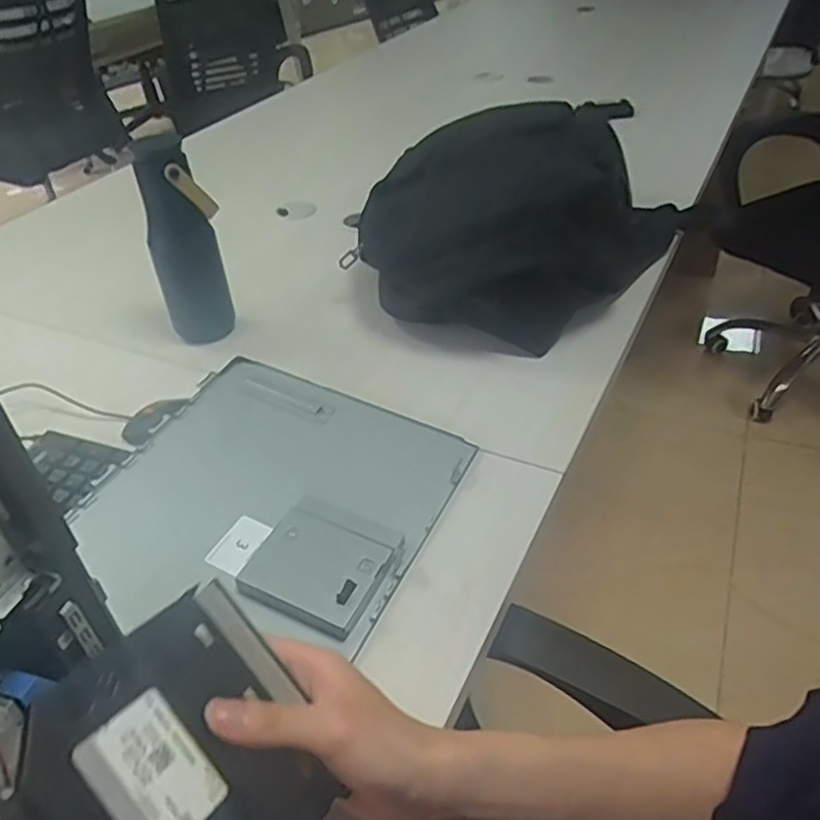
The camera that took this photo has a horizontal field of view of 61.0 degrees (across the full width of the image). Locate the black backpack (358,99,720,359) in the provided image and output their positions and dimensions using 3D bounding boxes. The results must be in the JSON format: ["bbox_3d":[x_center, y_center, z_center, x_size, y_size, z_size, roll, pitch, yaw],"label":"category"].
[{"bbox_3d":[0.130,-0.260,0.856,0.320,0.166,0.416,19,45,26],"label":"black backpack"}]

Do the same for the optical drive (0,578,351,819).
[{"bbox_3d":[-0.114,0.174,0.334,0.132,0.013,0.151,51,42,6],"label":"optical drive"}]

